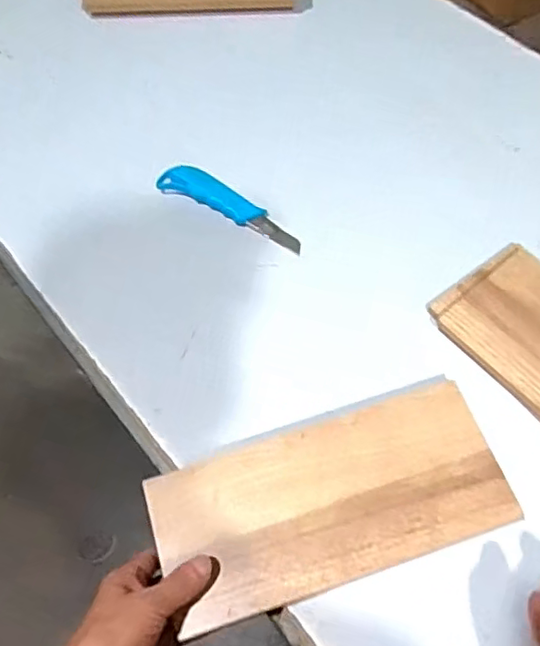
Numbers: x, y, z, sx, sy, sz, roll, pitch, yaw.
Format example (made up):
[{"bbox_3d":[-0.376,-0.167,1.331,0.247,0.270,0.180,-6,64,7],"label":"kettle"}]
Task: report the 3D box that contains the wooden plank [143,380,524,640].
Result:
[{"bbox_3d":[0.052,0.151,0.516,0.294,0.014,0.132,-16,62,-6],"label":"wooden plank"}]

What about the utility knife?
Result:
[{"bbox_3d":[-0.041,-0.136,0.692,0.181,0.015,0.047,25,65,15],"label":"utility knife"}]

